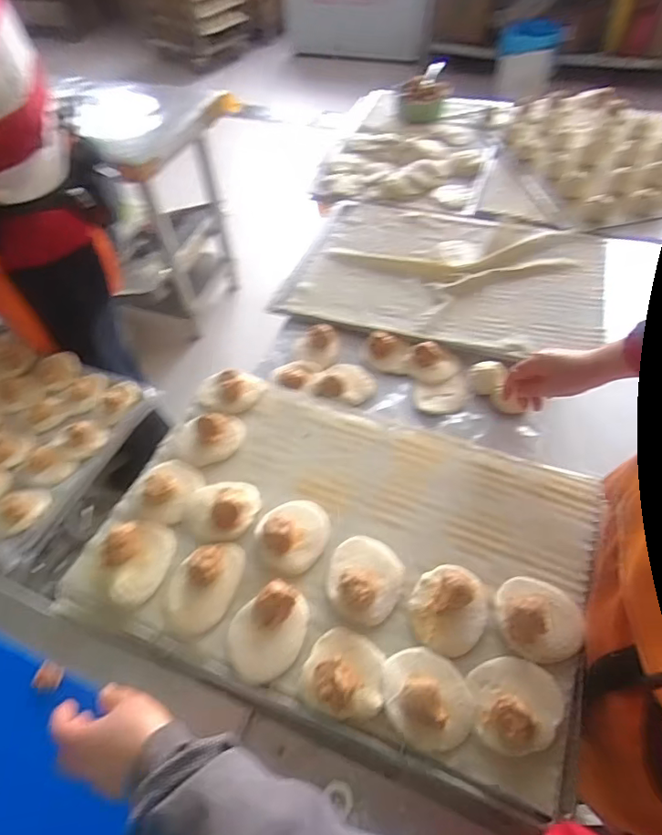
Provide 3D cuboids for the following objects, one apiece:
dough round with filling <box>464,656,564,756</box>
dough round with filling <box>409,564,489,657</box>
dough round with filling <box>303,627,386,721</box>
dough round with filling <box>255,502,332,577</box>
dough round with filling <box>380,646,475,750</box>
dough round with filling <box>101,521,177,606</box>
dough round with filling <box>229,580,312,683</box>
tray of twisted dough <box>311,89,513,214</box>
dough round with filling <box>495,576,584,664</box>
[{"bbox_3d":[0.194,0.289,0.534,0.092,0.038,0.086,-2,52,2],"label":"dough round with filling"},{"bbox_3d":[0.138,0.211,0.601,0.087,0.045,0.103,29,59,24],"label":"dough round with filling"},{"bbox_3d":[0.014,0.272,0.562,0.085,0.036,0.086,-2,52,2],"label":"dough round with filling"},{"bbox_3d":[-0.049,0.142,0.666,0.089,0.044,0.096,-2,52,2],"label":"dough round with filling"},{"bbox_3d":[0.100,0.286,0.541,0.087,0.031,0.095,-2,52,2],"label":"dough round with filling"},{"bbox_3d":[-0.241,0.175,0.658,0.095,0.028,0.089,-2,52,2],"label":"dough round with filling"},{"bbox_3d":[-0.069,0.239,0.588,0.073,0.030,0.101,32,60,25],"label":"dough round with filling"},{"bbox_3d":[0.208,-0.694,1.338,0.414,0.062,0.495,15,54,15],"label":"tray of twisted dough"},{"bbox_3d":[0.236,0.220,0.583,0.092,0.043,0.091,-2,52,2],"label":"dough round with filling"}]

